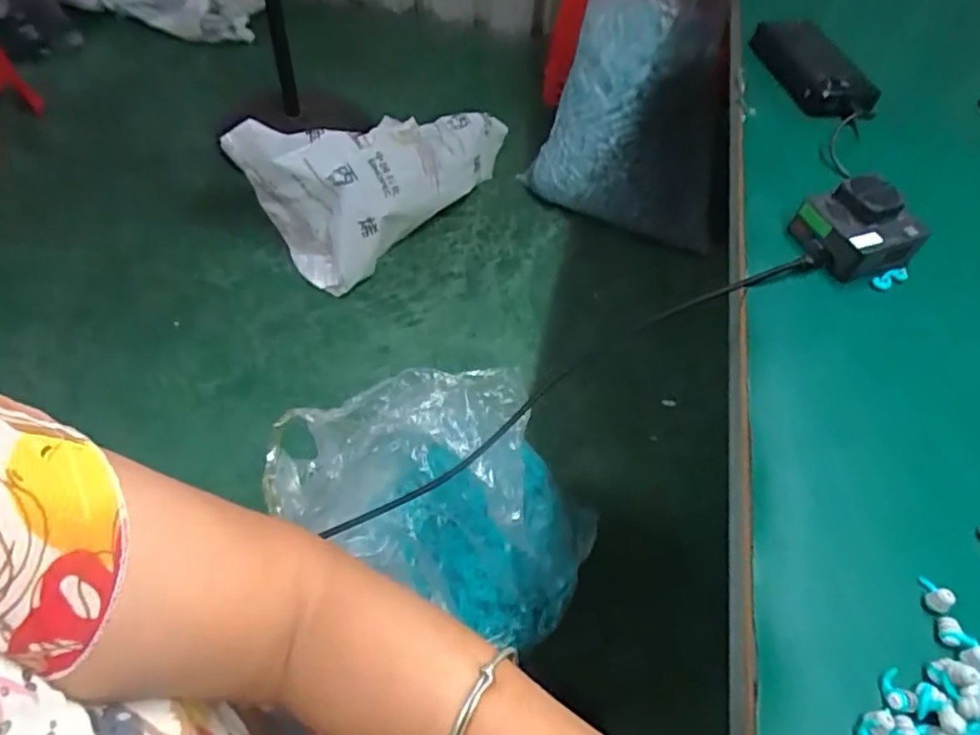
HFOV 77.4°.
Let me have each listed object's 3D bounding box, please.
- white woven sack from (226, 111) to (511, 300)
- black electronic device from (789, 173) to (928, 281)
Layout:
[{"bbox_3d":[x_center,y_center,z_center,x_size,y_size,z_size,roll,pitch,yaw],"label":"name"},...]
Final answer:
[{"bbox_3d":[-0.211,-0.428,1.387,0.612,0.313,0.257,-30,62,-23],"label":"white woven sack"},{"bbox_3d":[0.303,-0.115,0.495,0.082,0.049,0.070,-14,57,-14],"label":"black electronic device"}]

